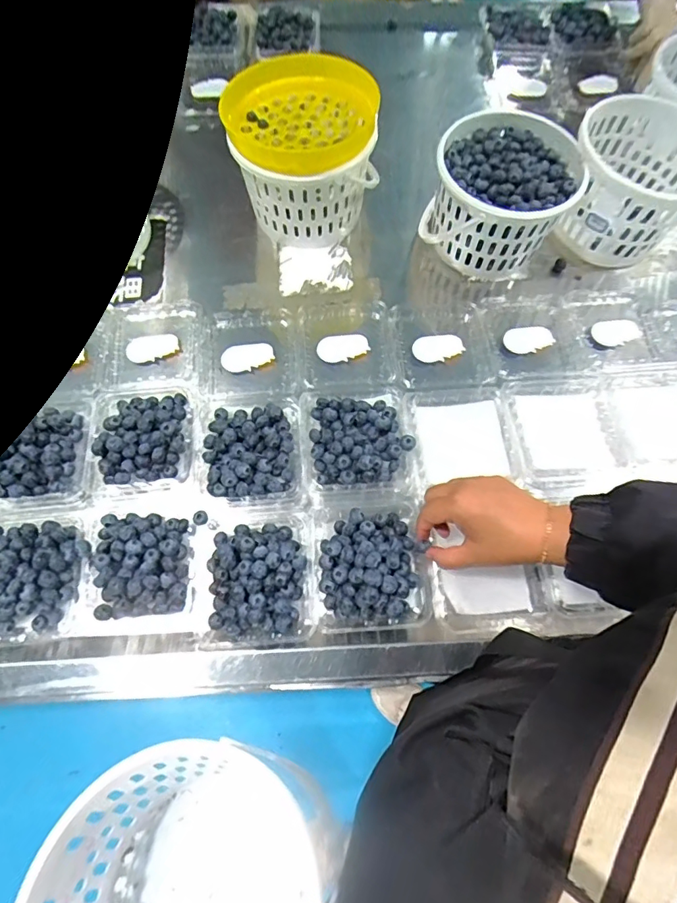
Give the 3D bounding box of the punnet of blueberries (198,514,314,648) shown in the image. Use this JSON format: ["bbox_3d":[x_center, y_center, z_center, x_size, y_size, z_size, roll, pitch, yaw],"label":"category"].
[{"bbox_3d":[-0.079,0.121,0.470,0.105,0.039,0.127,-2,68,-2],"label":"punnet of blueberries"}]

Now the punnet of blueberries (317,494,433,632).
[{"bbox_3d":[0.037,0.107,0.485,0.114,0.046,0.132,-2,68,-2],"label":"punnet of blueberries"}]

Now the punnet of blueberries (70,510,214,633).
[{"bbox_3d":[-0.193,0.118,0.482,0.121,0.046,0.122,4,68,0],"label":"punnet of blueberries"}]

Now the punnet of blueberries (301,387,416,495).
[{"bbox_3d":[0.023,-0.017,0.528,0.119,0.037,0.133,-5,68,-3],"label":"punnet of blueberries"}]

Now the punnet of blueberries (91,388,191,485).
[{"bbox_3d":[-0.215,-0.023,0.527,0.099,0.039,0.116,-5,68,-3],"label":"punnet of blueberries"}]

